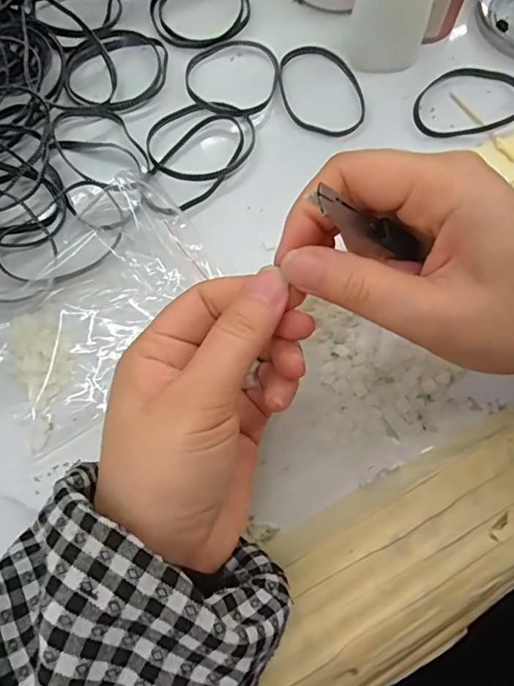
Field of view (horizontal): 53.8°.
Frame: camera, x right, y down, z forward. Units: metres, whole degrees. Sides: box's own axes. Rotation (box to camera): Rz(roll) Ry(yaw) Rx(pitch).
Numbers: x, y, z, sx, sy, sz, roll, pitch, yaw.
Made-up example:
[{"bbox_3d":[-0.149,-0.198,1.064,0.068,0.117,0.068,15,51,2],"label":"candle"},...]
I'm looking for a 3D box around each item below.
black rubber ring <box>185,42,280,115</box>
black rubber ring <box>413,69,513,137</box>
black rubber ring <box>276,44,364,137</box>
[{"bbox_3d":[-0.016,-0.165,0.311,0.057,0.006,0.062,0,72,-1],"label":"black rubber ring"},{"bbox_3d":[0.127,-0.147,0.308,0.071,0.005,0.047,-20,74,-7],"label":"black rubber ring"},{"bbox_3d":[0.039,-0.155,0.311,0.048,0.005,0.067,-16,73,-6],"label":"black rubber ring"}]

